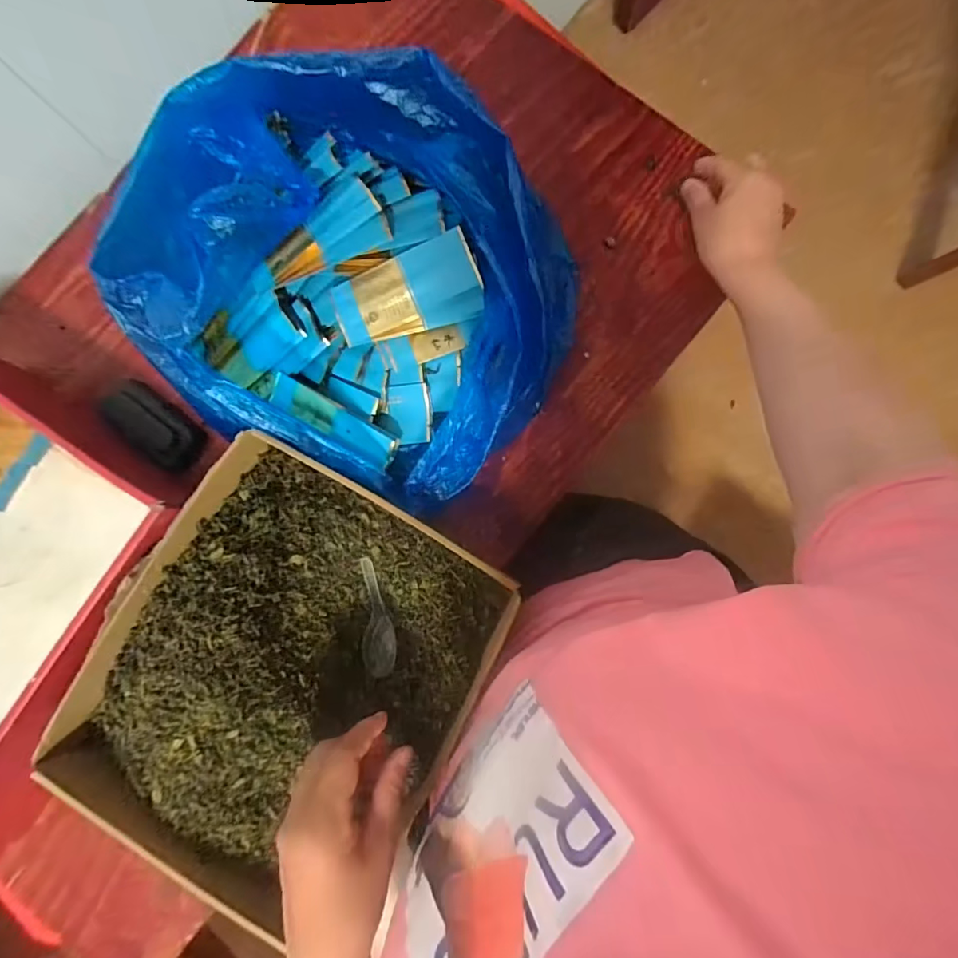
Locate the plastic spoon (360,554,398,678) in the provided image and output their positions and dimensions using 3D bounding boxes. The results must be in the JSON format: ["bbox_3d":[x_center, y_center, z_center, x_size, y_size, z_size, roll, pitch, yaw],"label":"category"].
[{"bbox_3d":[-0.093,0.122,0.446,0.027,0.018,0.108,-5,100,2],"label":"plastic spoon"}]

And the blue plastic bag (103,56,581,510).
[{"bbox_3d":[-0.094,-0.177,0.434,0.343,0.156,0.309,28,87,4],"label":"blue plastic bag"}]

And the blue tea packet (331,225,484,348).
[{"bbox_3d":[-0.064,-0.162,0.437,0.126,0.021,0.068,-21,96,2],"label":"blue tea packet"}]

